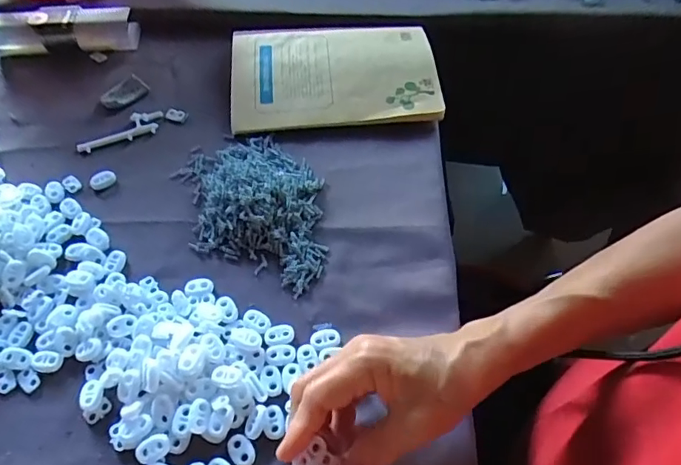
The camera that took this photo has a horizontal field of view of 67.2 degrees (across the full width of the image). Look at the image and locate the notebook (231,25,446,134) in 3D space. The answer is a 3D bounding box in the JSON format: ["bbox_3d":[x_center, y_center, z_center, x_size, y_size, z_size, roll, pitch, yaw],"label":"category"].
[{"bbox_3d":[-0.007,-0.162,0.523,0.202,0.020,0.132,-4,57,-1],"label":"notebook"}]

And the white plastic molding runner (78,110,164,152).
[{"bbox_3d":[-0.214,-0.099,0.499,0.084,0.006,0.029,-25,60,-14],"label":"white plastic molding runner"}]

